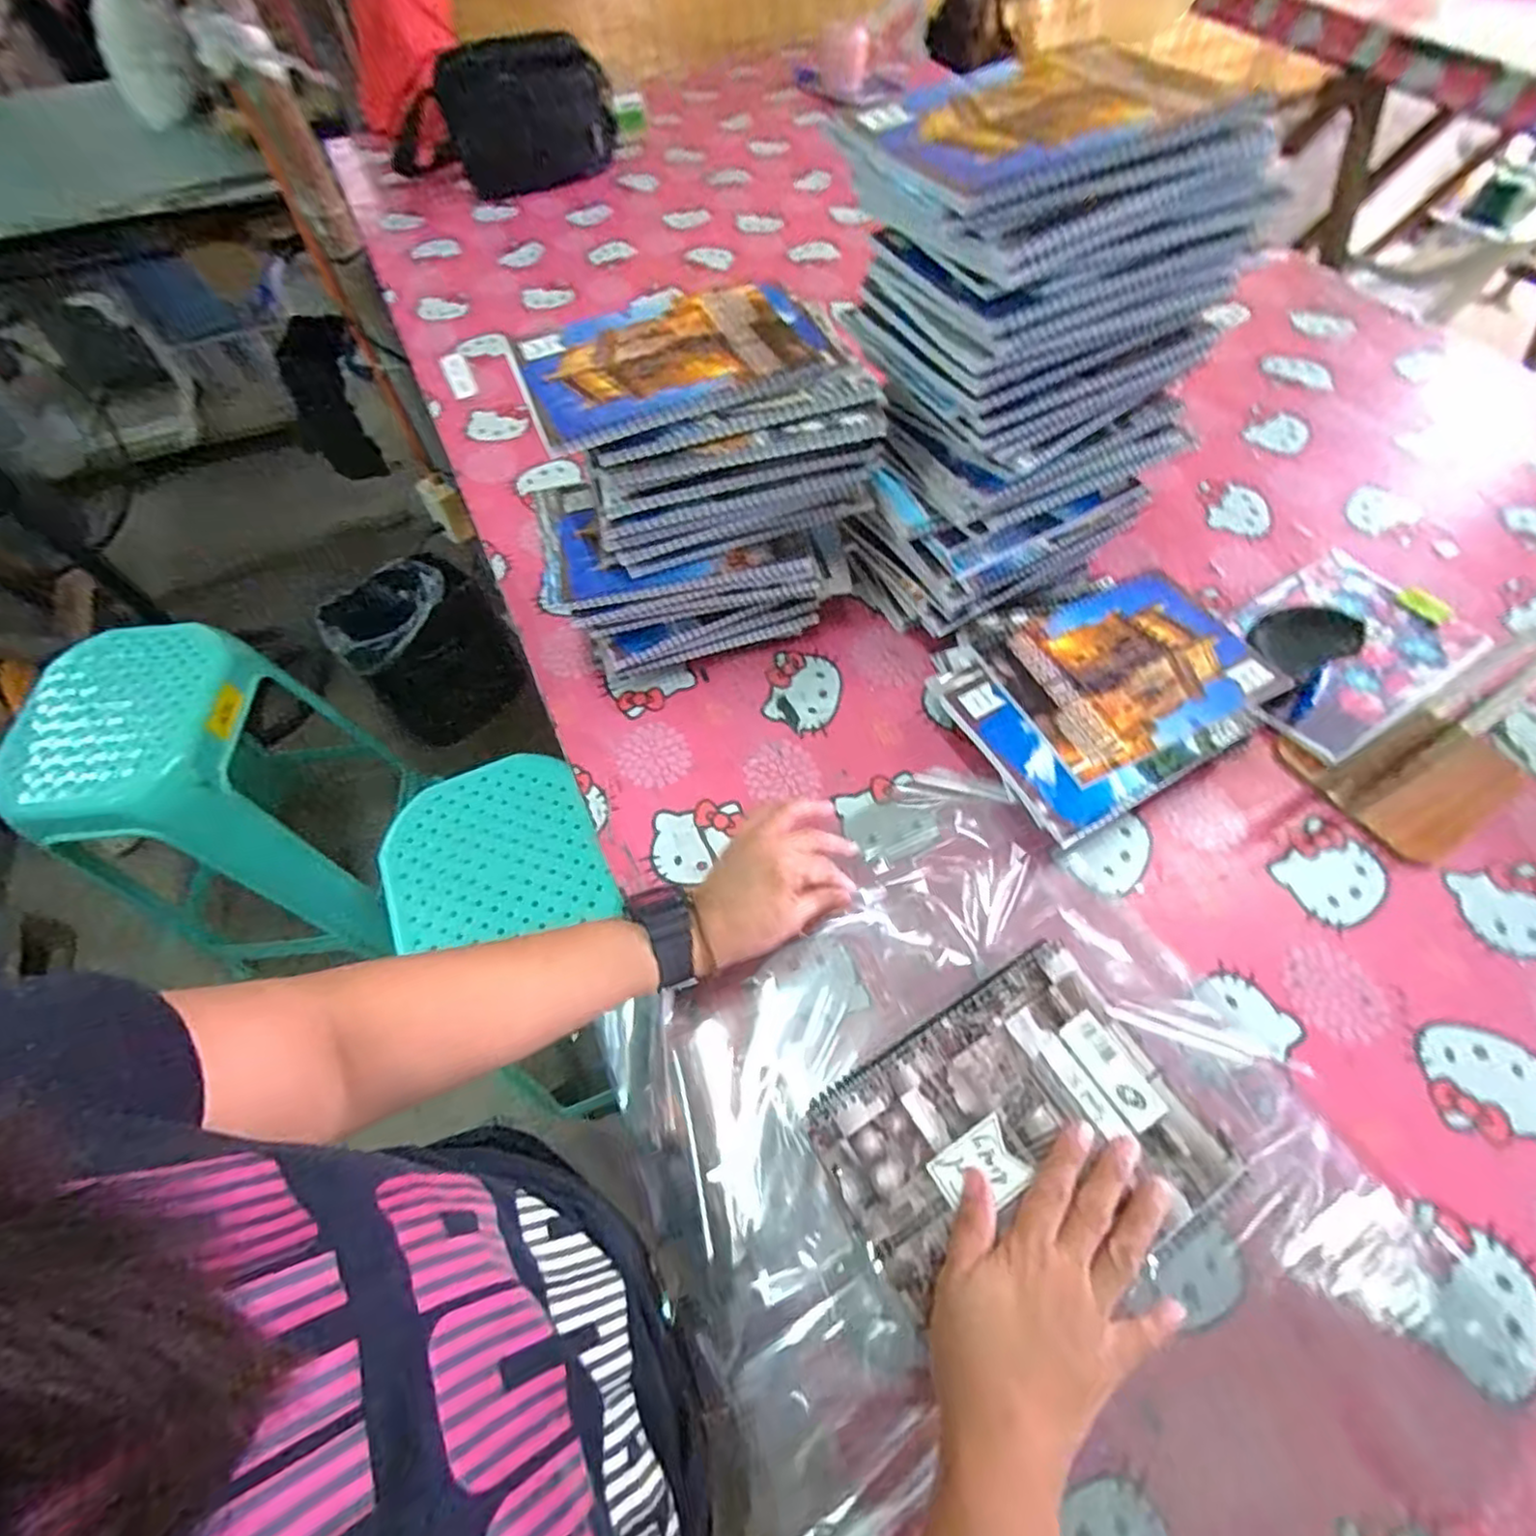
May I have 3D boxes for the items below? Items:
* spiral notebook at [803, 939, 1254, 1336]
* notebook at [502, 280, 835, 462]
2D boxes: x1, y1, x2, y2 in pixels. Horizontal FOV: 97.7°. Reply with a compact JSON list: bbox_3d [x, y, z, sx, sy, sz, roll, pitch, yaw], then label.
[{"bbox_3d":[0.140,0.211,0.379,0.196,0.010,0.153,-27,63,-13],"label":"spiral notebook"},{"bbox_3d":[-0.064,-0.297,0.482,0.222,0.014,0.144,-23,62,-11],"label":"notebook"}]

